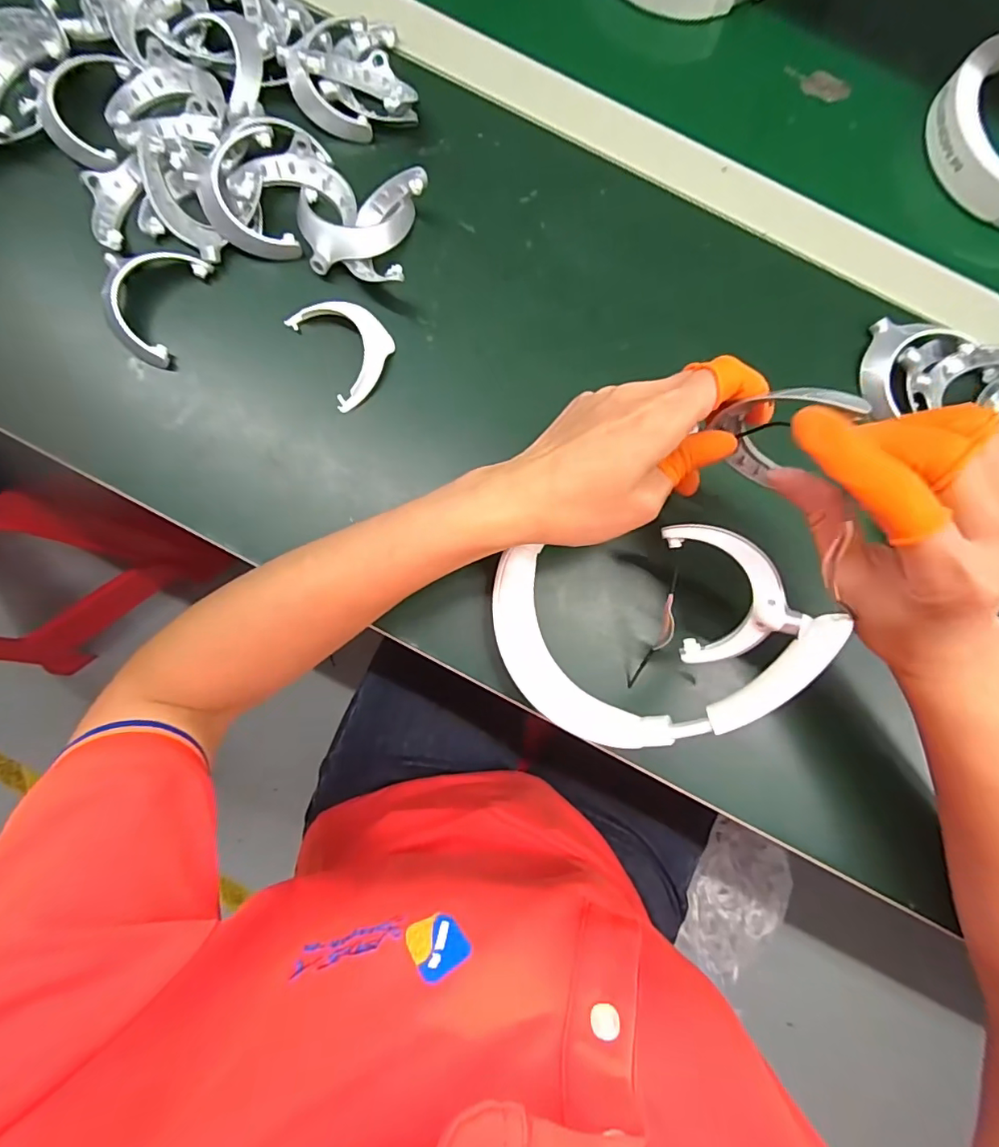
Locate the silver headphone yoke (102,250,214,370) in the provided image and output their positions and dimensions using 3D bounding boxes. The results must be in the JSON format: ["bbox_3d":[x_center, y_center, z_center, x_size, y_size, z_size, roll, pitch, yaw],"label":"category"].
[{"bbox_3d":[-0.217,-0.168,0.316,0.055,0.015,0.073,19,82,0],"label":"silver headphone yoke"}]

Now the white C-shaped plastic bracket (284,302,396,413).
[{"bbox_3d":[-0.093,-0.141,0.323,0.050,0.017,0.068,-30,84,-6],"label":"white C-shaped plastic bracket"}]

